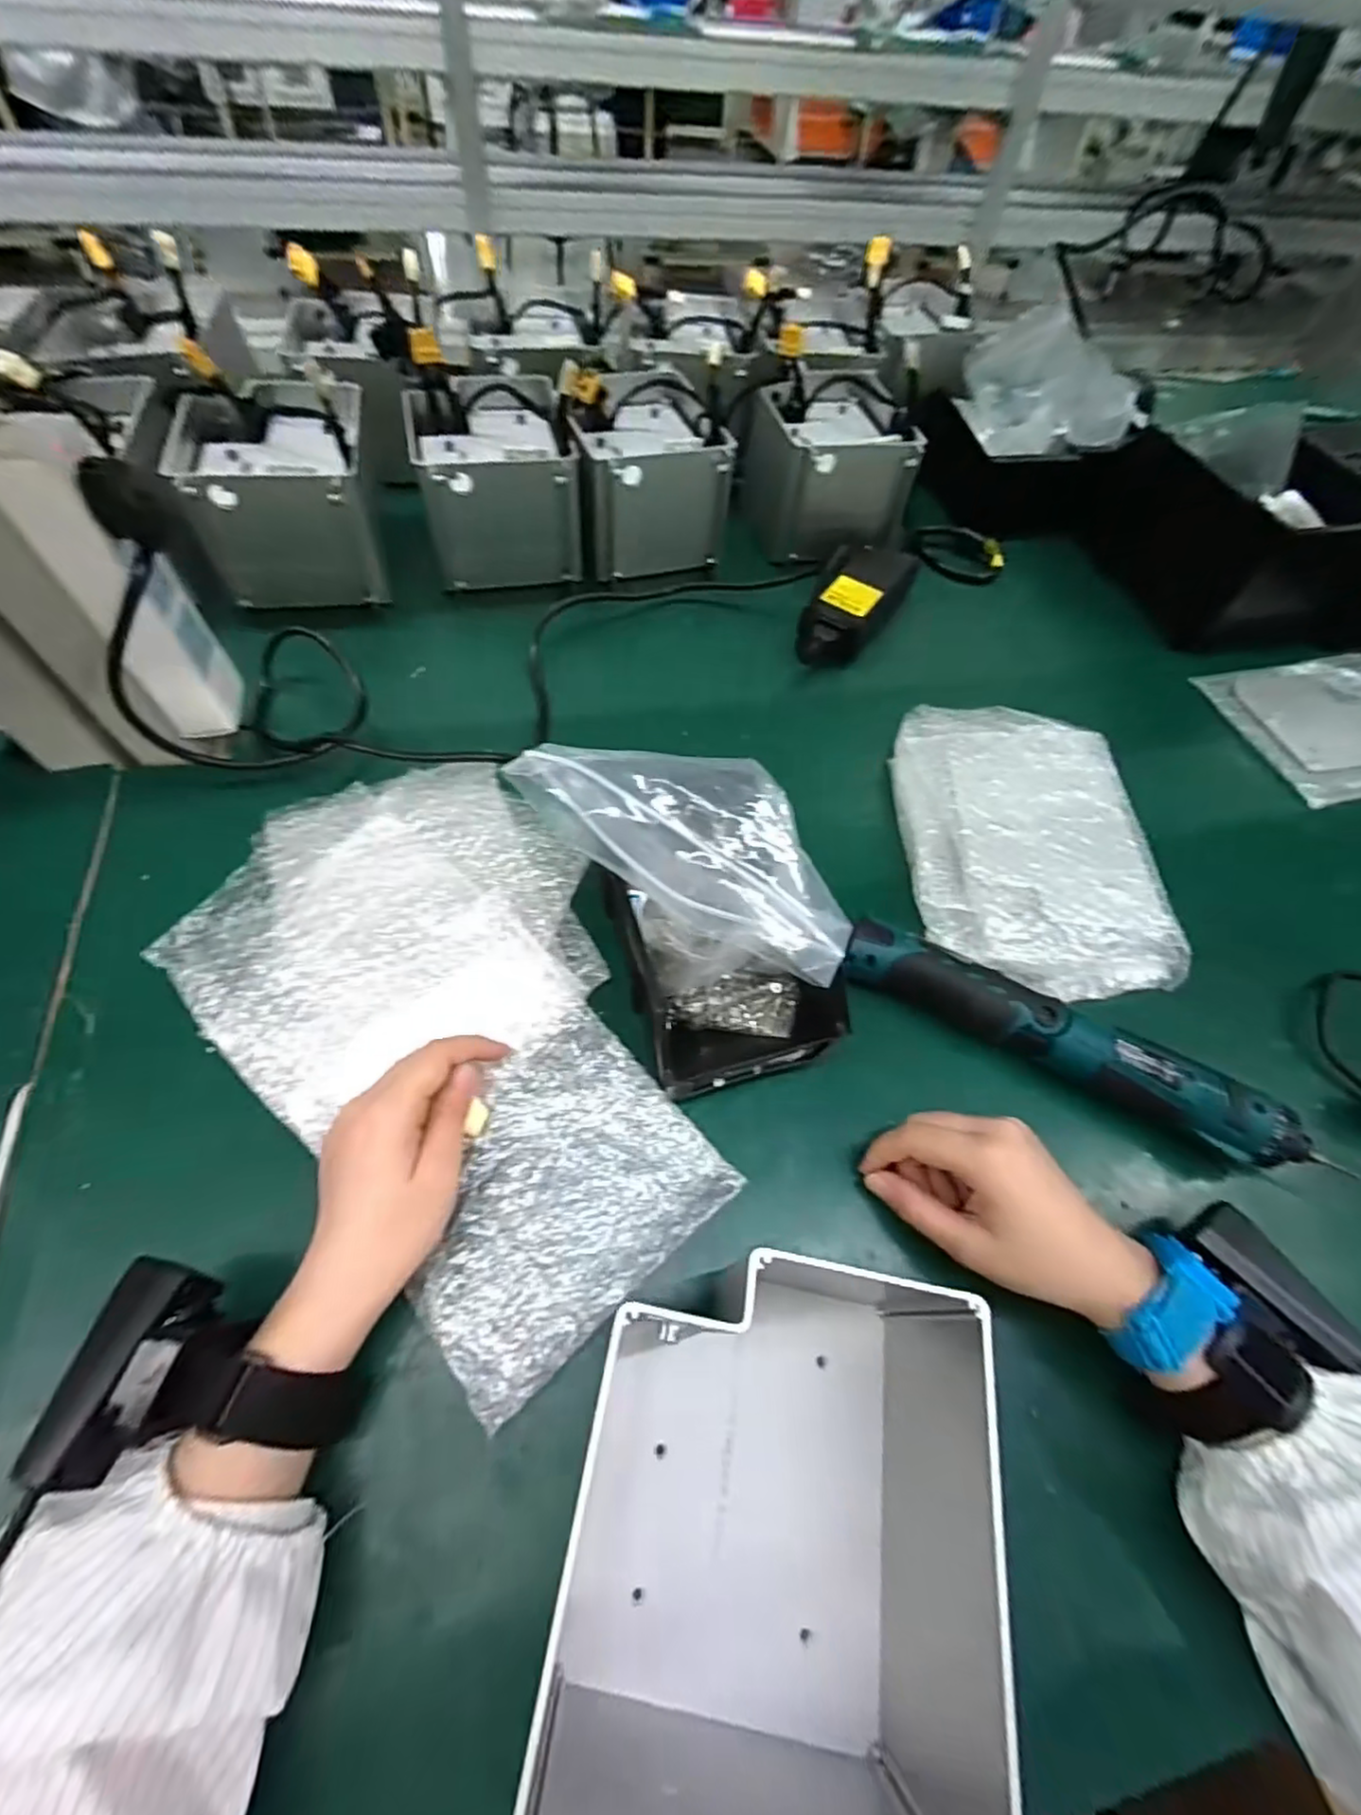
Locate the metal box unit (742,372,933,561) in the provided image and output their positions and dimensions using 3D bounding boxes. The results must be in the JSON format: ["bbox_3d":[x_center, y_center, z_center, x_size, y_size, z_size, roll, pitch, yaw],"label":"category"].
[{"bbox_3d":[0.145,-0.448,0.658,0.140,0.097,0.163,-9,60,-8],"label":"metal box unit"}]

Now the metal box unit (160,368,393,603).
[{"bbox_3d":[-0.325,-0.340,0.542,0.136,0.126,0.165,-14,61,-11],"label":"metal box unit"}]

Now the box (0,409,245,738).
[{"bbox_3d":[-0.314,-0.180,0.373,0.033,0.168,0.054,-2,58,-6],"label":"box"}]

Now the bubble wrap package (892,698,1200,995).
[{"bbox_3d":[0.248,-0.058,0.470,0.171,0.019,0.249,5,59,0],"label":"bubble wrap package"}]

